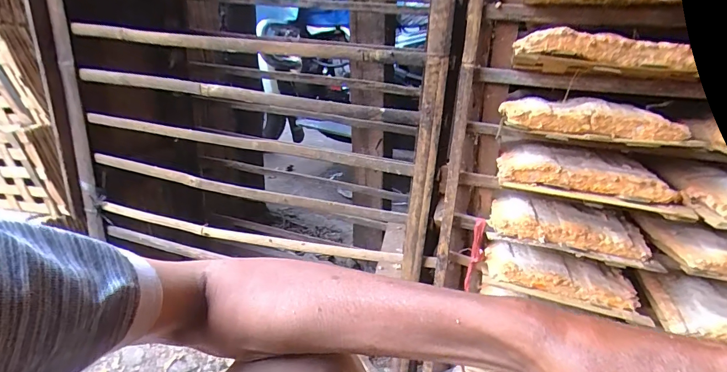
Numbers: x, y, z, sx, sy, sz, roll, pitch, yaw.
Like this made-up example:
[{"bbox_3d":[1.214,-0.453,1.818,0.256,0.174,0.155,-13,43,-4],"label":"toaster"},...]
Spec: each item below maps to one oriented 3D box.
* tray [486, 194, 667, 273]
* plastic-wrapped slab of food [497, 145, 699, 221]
[{"bbox_3d":[0.310,0.062,0.602,0.223,0.043,0.121,7,21,14],"label":"tray"},{"bbox_3d":[0.328,-0.020,0.583,0.241,0.045,0.149,9,22,20],"label":"plastic-wrapped slab of food"}]

